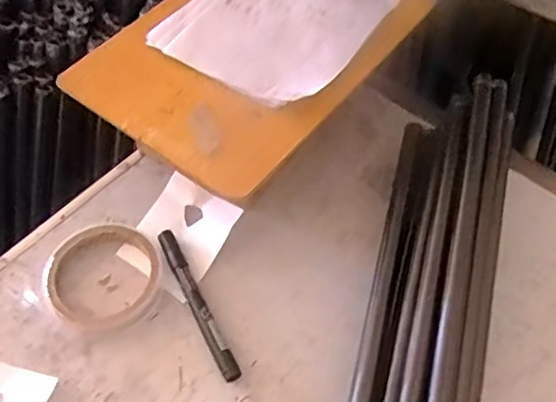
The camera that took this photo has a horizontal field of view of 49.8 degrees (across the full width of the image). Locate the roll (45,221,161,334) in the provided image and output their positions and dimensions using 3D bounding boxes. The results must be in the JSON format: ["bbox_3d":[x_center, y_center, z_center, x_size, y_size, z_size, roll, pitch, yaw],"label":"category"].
[{"bbox_3d":[-0.143,0.059,0.490,0.089,0.018,0.095,0,55,0],"label":"roll"}]

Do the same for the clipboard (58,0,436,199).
[{"bbox_3d":[-0.013,-0.139,0.506,0.188,0.020,0.287,34,62,21],"label":"clipboard"}]

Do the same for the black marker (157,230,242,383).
[{"bbox_3d":[-0.066,0.083,0.485,0.014,0.015,0.138,-23,59,-16],"label":"black marker"}]

